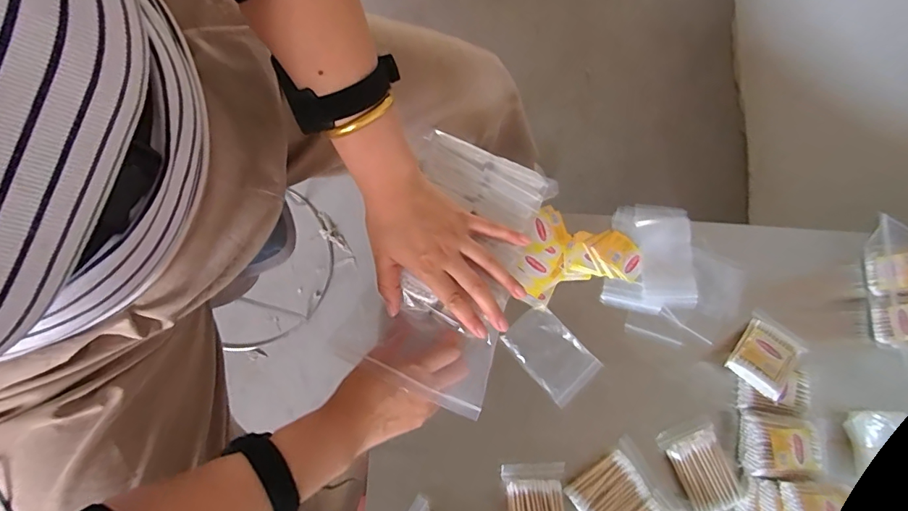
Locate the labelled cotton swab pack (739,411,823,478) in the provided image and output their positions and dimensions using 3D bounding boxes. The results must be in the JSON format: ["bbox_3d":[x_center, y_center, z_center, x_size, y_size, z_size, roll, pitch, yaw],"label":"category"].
[{"bbox_3d":[0.341,0.200,0.476,0.073,0.024,0.061,7,77,1],"label":"labelled cotton swab pack"}]

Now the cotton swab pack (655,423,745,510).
[{"bbox_3d":[0.263,0.224,0.478,0.057,0.009,0.088,-22,78,-5],"label":"cotton swab pack"}]

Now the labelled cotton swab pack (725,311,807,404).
[{"bbox_3d":[0.344,0.109,0.501,0.060,0.018,0.084,36,64,21],"label":"labelled cotton swab pack"}]

